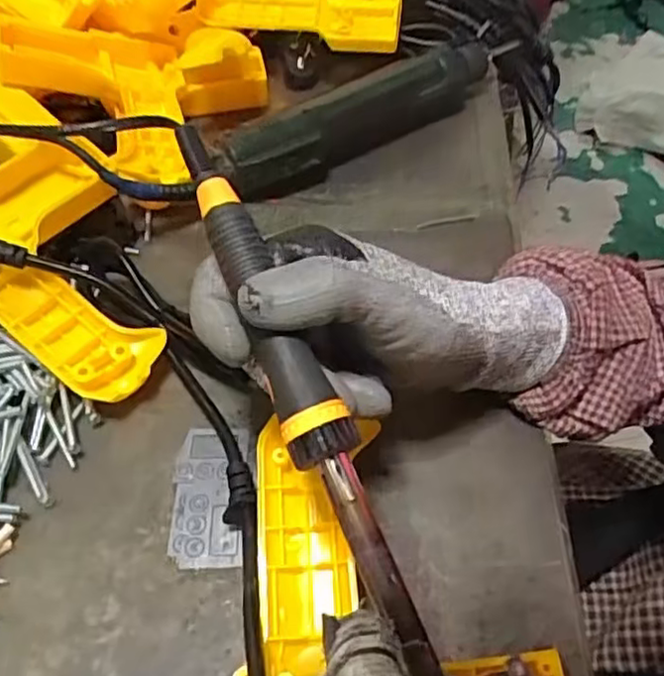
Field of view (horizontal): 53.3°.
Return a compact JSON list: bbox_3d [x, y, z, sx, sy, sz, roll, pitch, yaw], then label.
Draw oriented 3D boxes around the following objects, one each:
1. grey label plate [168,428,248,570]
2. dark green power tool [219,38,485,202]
[{"bbox_3d":[-0.058,0.073,0.311,0.033,0.004,0.069,-2,53,-2],"label":"grey label plate"},{"bbox_3d":[0.027,-0.156,0.457,0.222,0.037,0.037,-29,58,-21],"label":"dark green power tool"}]

